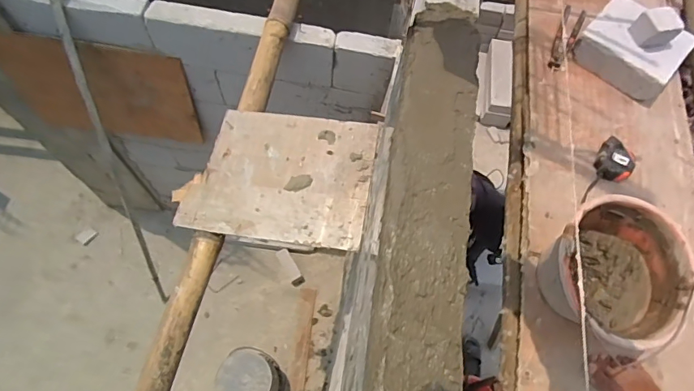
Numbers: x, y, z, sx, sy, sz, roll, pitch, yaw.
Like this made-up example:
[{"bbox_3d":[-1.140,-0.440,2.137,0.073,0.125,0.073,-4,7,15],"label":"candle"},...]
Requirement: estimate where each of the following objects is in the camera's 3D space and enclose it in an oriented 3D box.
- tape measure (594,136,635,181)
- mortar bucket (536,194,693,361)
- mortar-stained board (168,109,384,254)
[{"bbox_3d":[0.581,-0.077,0.975,0.080,0.043,0.074,1,65,-3],"label":"tape measure"},{"bbox_3d":[0.464,0.149,0.813,0.223,0.185,0.223,1,65,-3],"label":"mortar bucket"},{"bbox_3d":[-0.162,-0.044,1.073,0.429,0.019,0.334,7,68,7],"label":"mortar-stained board"}]

